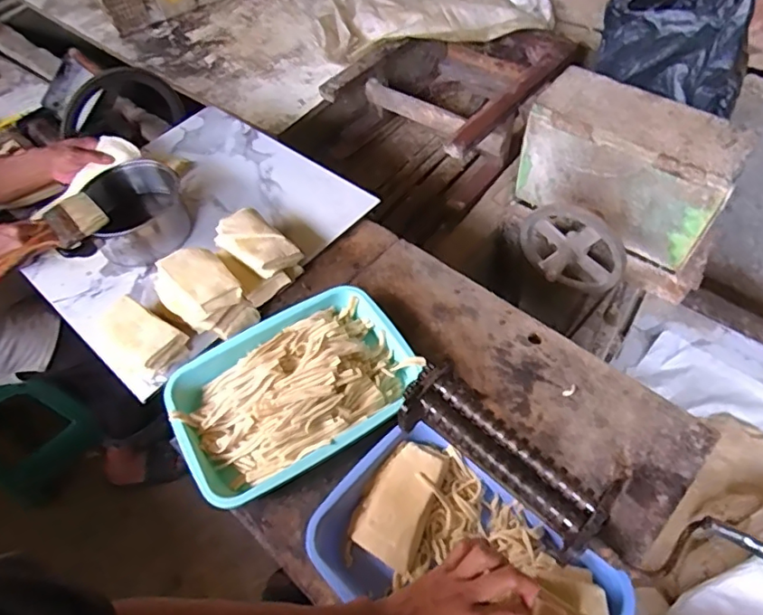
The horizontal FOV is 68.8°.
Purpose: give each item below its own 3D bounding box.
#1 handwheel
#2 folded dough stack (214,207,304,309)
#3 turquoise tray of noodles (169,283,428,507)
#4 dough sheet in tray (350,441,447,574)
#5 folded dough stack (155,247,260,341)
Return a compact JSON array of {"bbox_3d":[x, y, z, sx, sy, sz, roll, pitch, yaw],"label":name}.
[{"bbox_3d":[0.334,-0.088,1.026,0.196,0.187,0.083,35,61,19],"label":"handwheel"},{"bbox_3d":[-0.195,-0.086,0.855,0.093,0.070,0.143,-33,61,-17],"label":"folded dough stack"},{"bbox_3d":[-0.112,0.102,0.738,0.320,0.048,0.222,-27,59,-14],"label":"turquoise tray of noodles"},{"bbox_3d":[0.019,0.225,0.649,0.076,0.025,0.132,19,60,15],"label":"dough sheet in tray"},{"bbox_3d":[-0.261,-0.021,0.810,0.097,0.074,0.139,-37,62,-19],"label":"folded dough stack"}]

